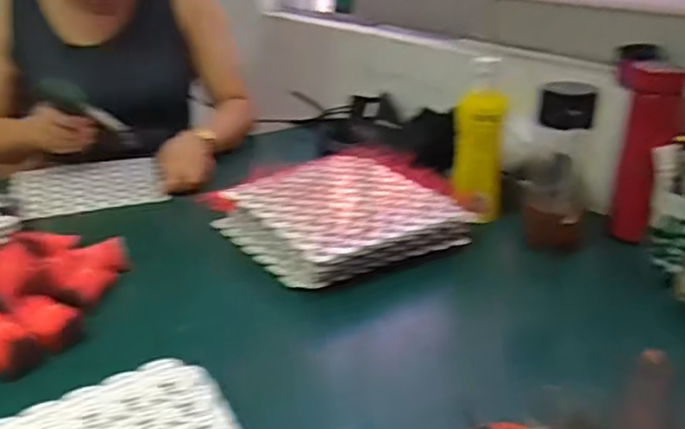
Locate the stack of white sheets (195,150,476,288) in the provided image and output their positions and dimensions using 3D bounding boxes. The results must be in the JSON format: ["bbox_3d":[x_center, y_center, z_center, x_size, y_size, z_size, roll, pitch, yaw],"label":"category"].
[{"bbox_3d":[0.007,-0.002,0.833,0.261,0.071,0.245,-15,29,-33],"label":"stack of white sheets"}]

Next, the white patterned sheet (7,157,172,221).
[{"bbox_3d":[-0.395,-0.047,0.997,0.211,0.013,0.217,-9,26,-22],"label":"white patterned sheet"}]

